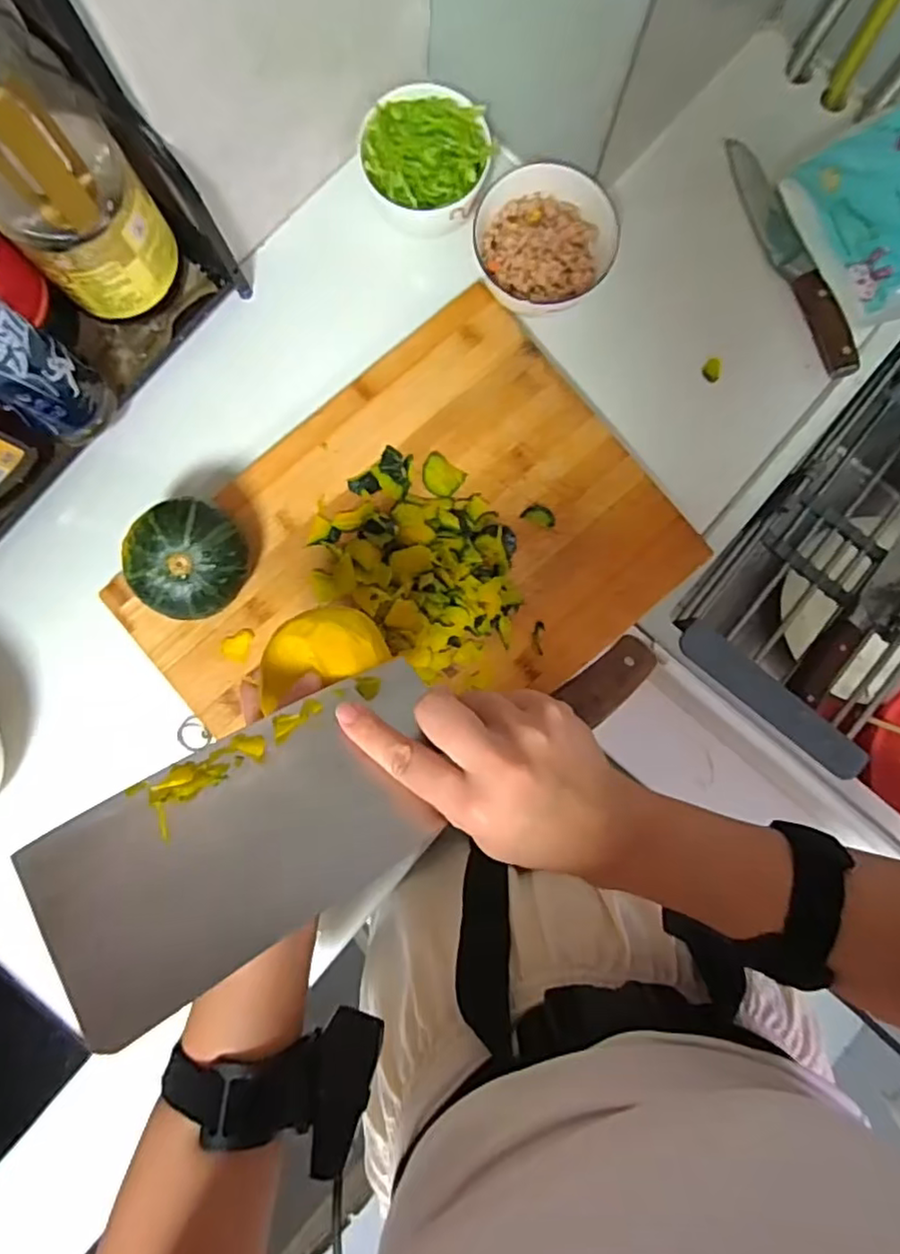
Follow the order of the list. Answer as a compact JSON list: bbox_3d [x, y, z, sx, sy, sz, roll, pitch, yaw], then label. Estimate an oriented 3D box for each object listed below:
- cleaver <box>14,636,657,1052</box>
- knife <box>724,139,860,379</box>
[{"bbox_3d":[-0.023,0.056,0.303,0.305,0.017,0.086,-23,58,-33],"label":"cleaver"},{"bbox_3d":[0.293,-0.319,0.541,0.029,0.015,0.223,-24,87,-2],"label":"knife"}]

